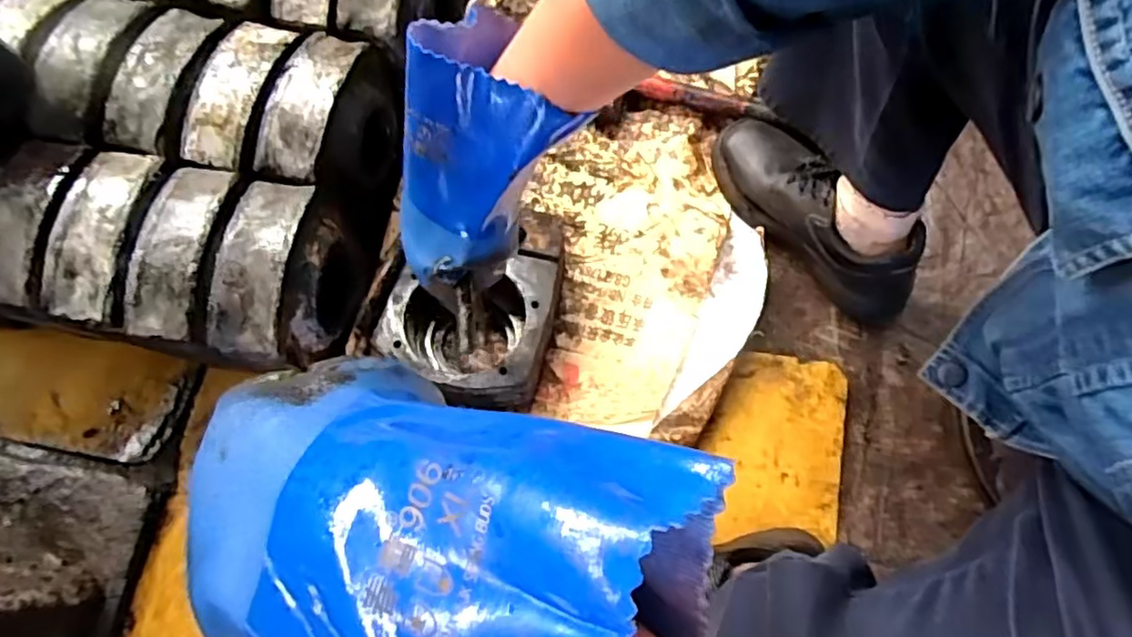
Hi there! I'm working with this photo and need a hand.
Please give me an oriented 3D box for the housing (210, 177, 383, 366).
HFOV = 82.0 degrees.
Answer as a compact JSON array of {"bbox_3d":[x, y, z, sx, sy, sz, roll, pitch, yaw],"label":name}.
[{"bbox_3d":[-0.254,-0.038,0.626,0.089,0.146,0.174,7,73,2],"label":"housing"}]

